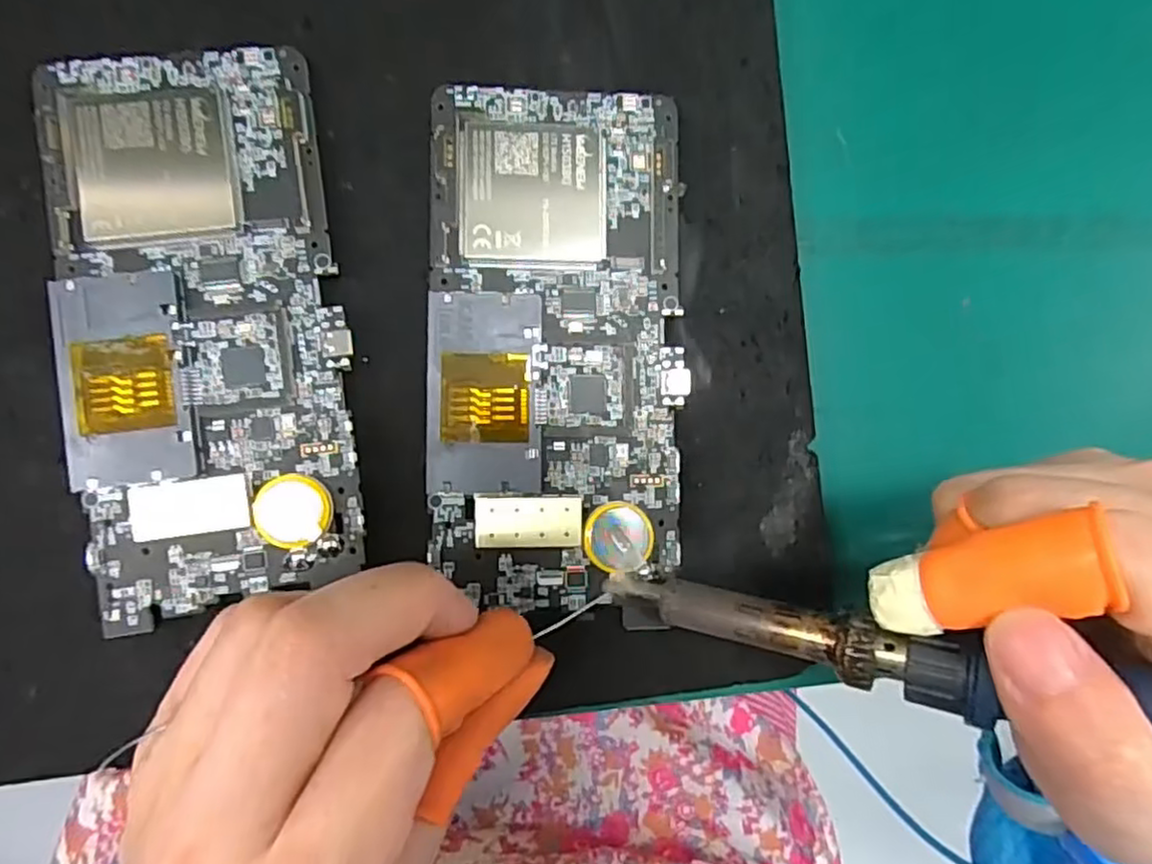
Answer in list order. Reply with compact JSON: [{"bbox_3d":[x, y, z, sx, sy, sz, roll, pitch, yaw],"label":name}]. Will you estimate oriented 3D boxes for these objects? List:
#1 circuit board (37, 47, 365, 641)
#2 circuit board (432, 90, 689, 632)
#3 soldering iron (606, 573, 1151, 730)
[{"bbox_3d":[-0.101,-0.028,0.185,0.070,0.007,0.151,-6,87,-6],"label":"circuit board"},{"bbox_3d":[-0.005,-0.024,0.196,0.071,0.008,0.149,0,86,-6],"label":"circuit board"},{"bbox_3d":[0.113,0.055,0.133,0.234,0.015,0.014,5,85,30],"label":"soldering iron"}]

